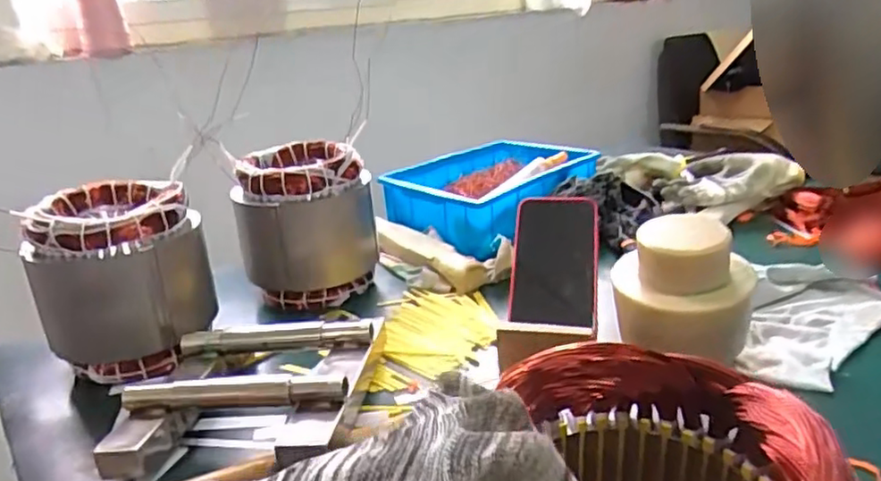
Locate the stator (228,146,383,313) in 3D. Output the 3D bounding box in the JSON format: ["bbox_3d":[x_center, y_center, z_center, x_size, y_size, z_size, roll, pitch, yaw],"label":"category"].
[{"bbox_3d":[-0.153,-0.023,0.750,0.143,0.158,0.142,-4,20,4],"label":"stator"}]

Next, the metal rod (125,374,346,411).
[{"bbox_3d":[-0.170,0.117,0.493,0.155,0.018,0.016,-3,20,5],"label":"metal rod"}]

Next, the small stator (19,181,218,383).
[{"bbox_3d":[-0.304,0.033,0.630,0.142,0.158,0.132,-5,20,-2],"label":"small stator"}]

